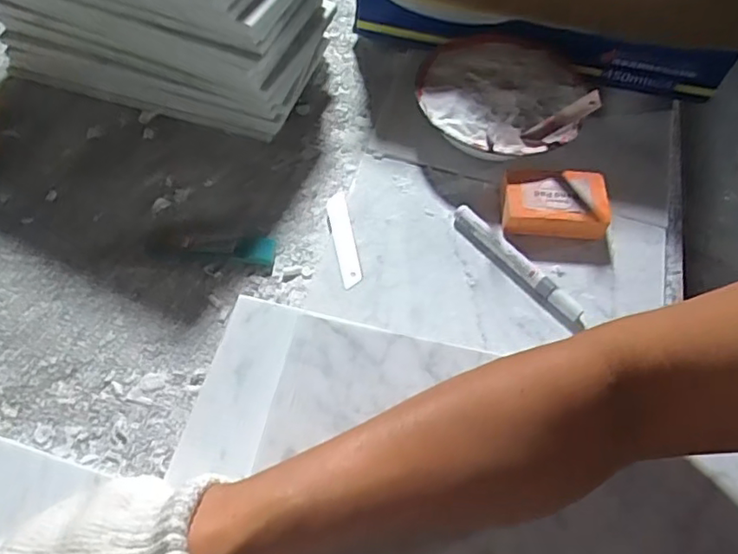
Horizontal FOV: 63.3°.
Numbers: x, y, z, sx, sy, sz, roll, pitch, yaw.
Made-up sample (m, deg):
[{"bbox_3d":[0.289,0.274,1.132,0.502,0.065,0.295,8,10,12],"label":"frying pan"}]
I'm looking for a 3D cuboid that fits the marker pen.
[{"bbox_3d":[0.130,-0.014,0.529,0.017,0.015,0.139,-37,66,-20],"label":"marker pen"}]

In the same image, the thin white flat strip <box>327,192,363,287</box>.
[{"bbox_3d":[-0.023,-0.036,0.545,0.020,0.007,0.095,-9,60,-6],"label":"thin white flat strip"}]

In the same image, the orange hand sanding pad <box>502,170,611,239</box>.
[{"bbox_3d":[0.171,-0.069,0.554,0.093,0.030,0.056,4,59,2],"label":"orange hand sanding pad"}]

